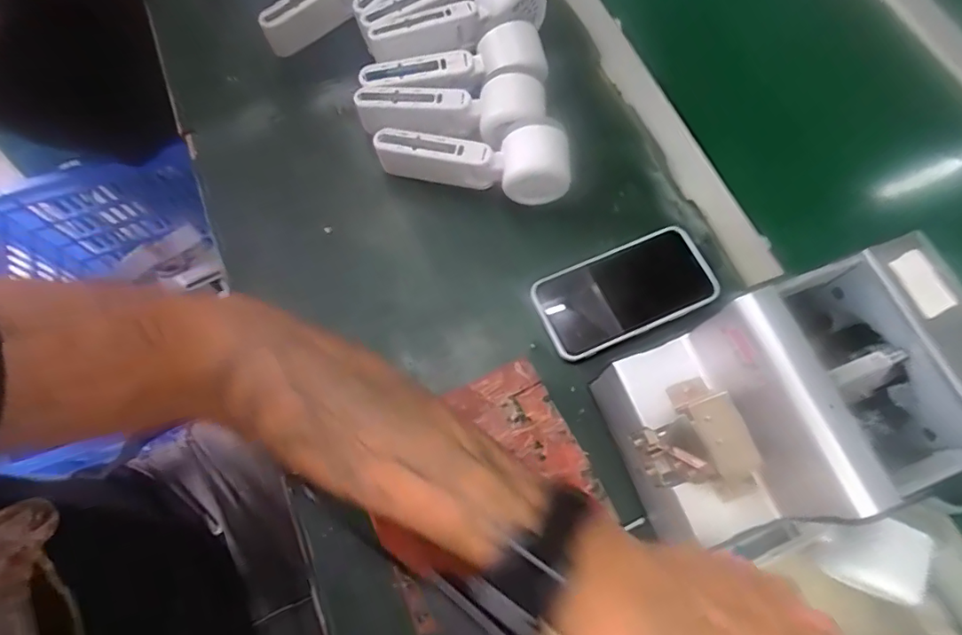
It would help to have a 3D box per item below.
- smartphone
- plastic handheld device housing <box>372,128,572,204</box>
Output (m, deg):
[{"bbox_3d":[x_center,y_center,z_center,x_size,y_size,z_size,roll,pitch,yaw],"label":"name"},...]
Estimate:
[{"bbox_3d":[0.120,-0.022,0.429,0.145,0.009,0.074,-24,73,-3],"label":"smartphone"},{"bbox_3d":[-0.007,-0.134,0.441,0.165,0.052,0.055,3,70,0],"label":"plastic handheld device housing"}]

